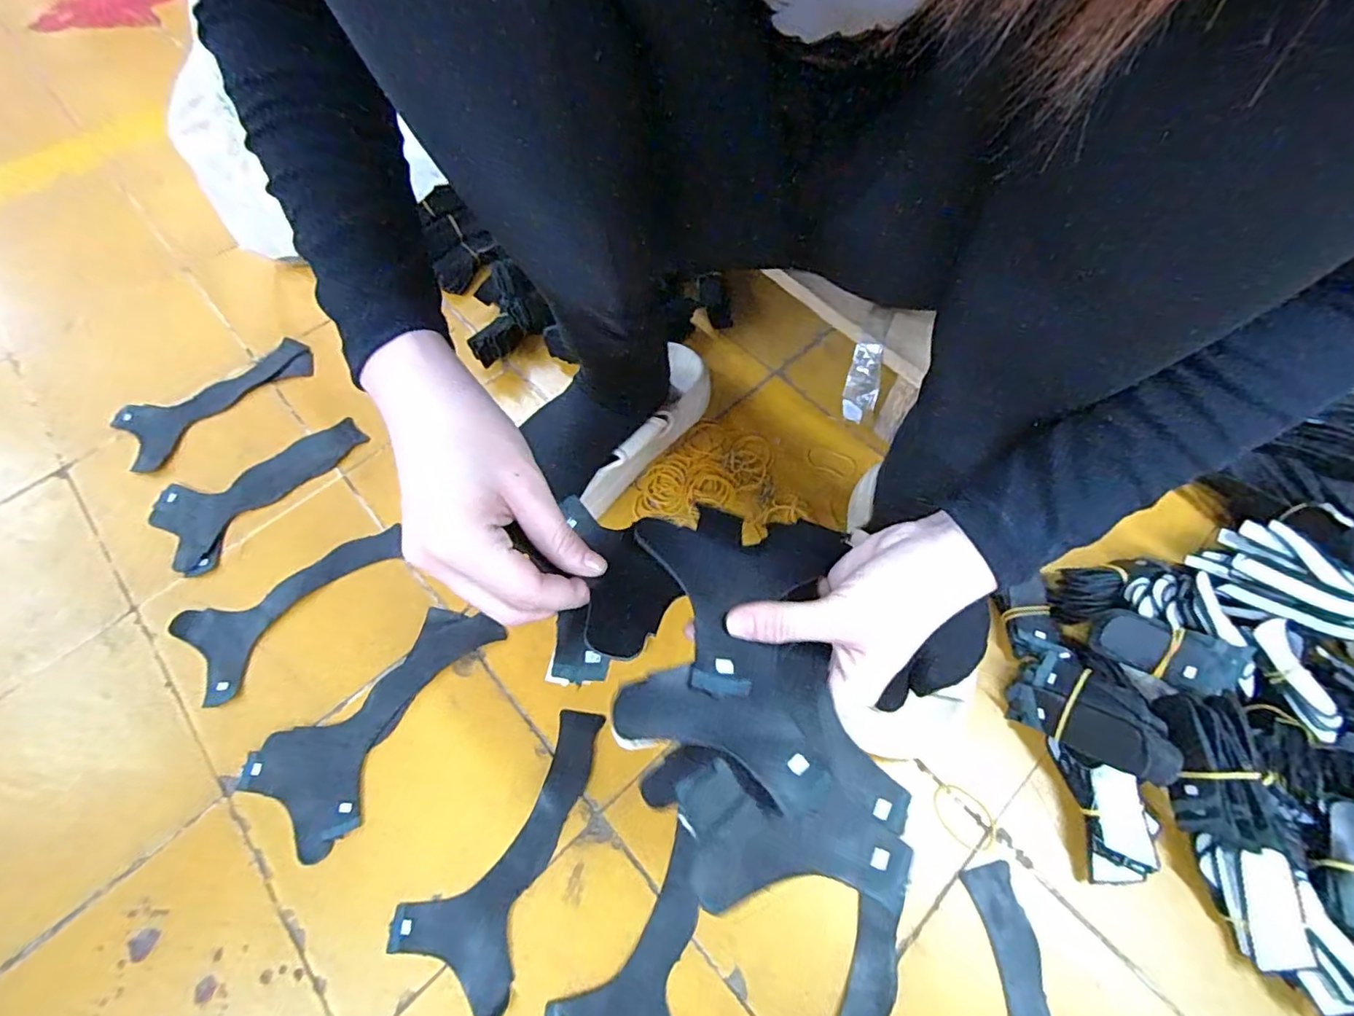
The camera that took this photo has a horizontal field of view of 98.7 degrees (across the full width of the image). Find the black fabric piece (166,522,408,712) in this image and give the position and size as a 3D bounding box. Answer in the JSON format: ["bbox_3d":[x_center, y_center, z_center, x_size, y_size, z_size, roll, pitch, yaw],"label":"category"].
[{"bbox_3d":[-0.332,0.079,0.507,0.185,0.004,0.089,-35,67,-16],"label":"black fabric piece"}]

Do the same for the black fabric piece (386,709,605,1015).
[{"bbox_3d":[-0.128,0.237,0.421,0.088,0.004,0.190,16,64,9],"label":"black fabric piece"}]

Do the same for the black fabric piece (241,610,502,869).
[{"bbox_3d":[-0.239,0.157,0.464,0.095,0.004,0.200,32,67,16],"label":"black fabric piece"}]

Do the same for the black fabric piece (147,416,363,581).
[{"bbox_3d":[-0.405,-0.029,0.566,0.101,0.006,0.192,39,70,19],"label":"black fabric piece"}]

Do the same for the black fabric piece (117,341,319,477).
[{"bbox_3d":[-0.477,-0.117,0.607,0.190,0.010,0.085,-39,69,-18],"label":"black fabric piece"}]

